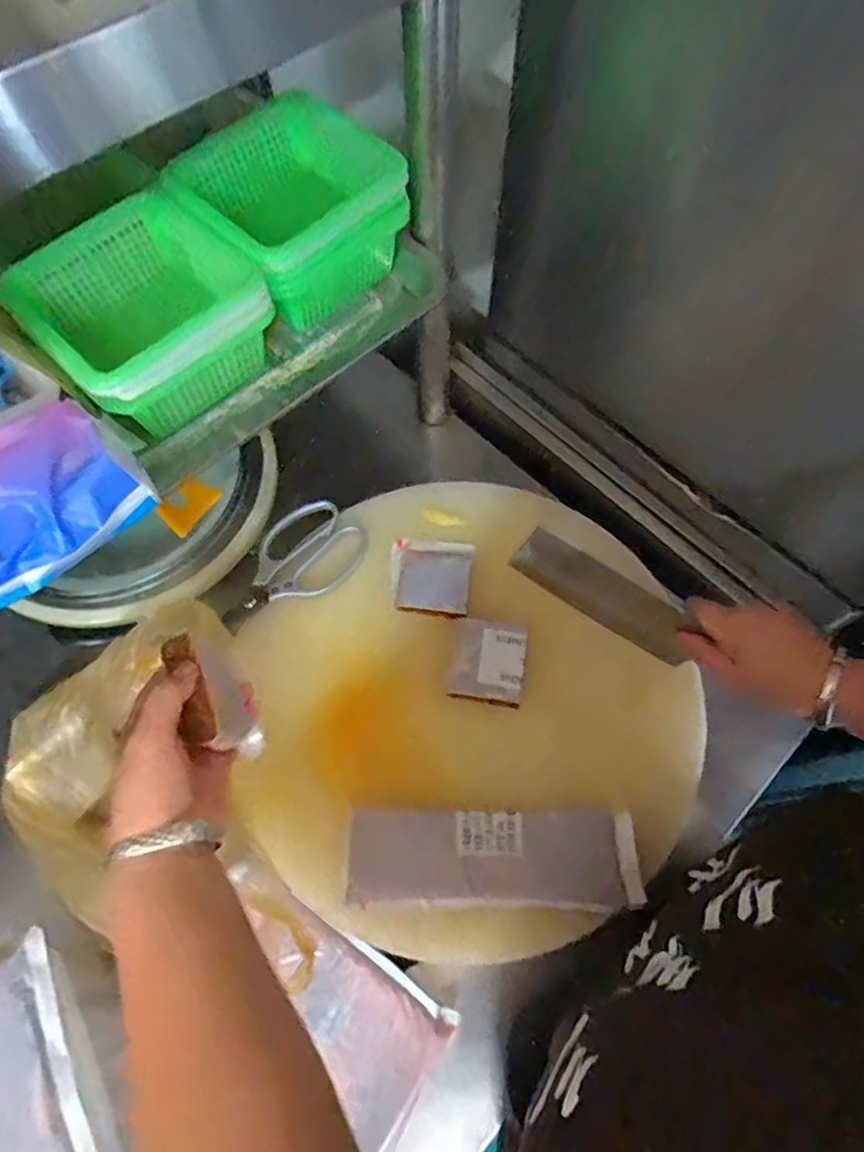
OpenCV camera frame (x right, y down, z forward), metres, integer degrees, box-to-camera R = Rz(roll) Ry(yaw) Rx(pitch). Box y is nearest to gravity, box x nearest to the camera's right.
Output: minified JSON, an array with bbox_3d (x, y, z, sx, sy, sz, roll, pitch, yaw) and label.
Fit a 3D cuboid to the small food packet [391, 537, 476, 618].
[{"bbox_3d":[-0.002,-0.002,0.552,0.076,0.014,0.079,7,65,4],"label":"small food packet"}]

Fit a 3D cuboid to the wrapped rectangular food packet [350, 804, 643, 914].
[{"bbox_3d":[0.046,0.212,0.445,0.213,0.013,0.064,0,65,1],"label":"wrapped rectangular food packet"}]

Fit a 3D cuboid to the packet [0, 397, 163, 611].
[{"bbox_3d":[-0.245,-0.047,0.357,0.126,0.048,0.089,-37,70,-15],"label":"packet"}]

